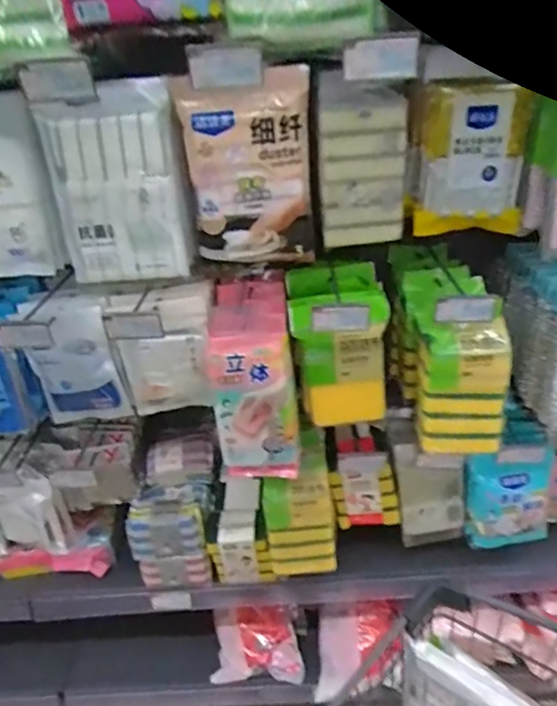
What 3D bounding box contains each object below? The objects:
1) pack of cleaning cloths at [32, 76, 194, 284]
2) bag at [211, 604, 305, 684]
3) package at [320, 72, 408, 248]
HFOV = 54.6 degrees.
[{"bbox_3d":[-0.216,-0.221,0.734,0.168,0.248,0.079,-15,34,-16],"label":"pack of cleaning cloths"},{"bbox_3d":[-0.042,0.607,1.133,0.180,0.105,0.106,-2,32,5],"label":"bag"},{"bbox_3d":[0.116,-0.252,0.730,0.110,0.213,0.021,-1,32,6],"label":"package"}]

